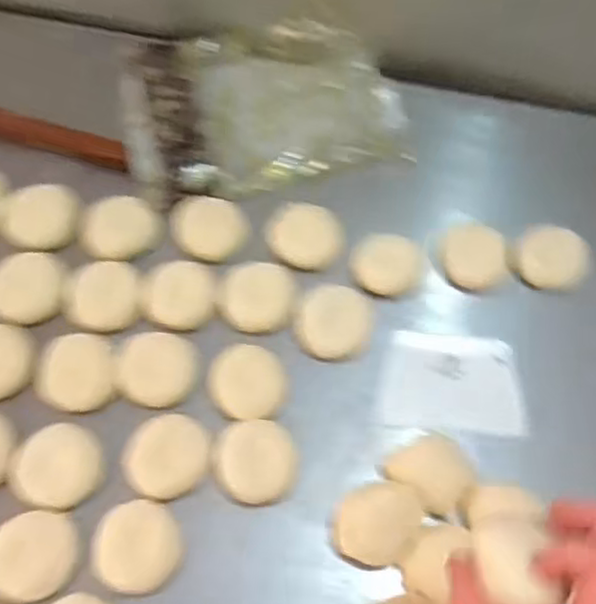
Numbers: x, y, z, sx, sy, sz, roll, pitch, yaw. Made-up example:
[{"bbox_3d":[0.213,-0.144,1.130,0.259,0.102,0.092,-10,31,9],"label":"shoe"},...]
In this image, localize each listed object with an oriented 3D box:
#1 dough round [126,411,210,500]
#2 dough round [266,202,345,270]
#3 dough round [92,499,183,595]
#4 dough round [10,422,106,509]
[{"bbox_3d":[-0.108,0.128,0.586,0.063,0.022,0.067,1,63,-2],"label":"dough round"},{"bbox_3d":[0.007,-0.068,0.698,0.074,0.015,0.075,1,63,-2],"label":"dough round"},{"bbox_3d":[-0.127,0.194,0.560,0.065,0.016,0.067,1,63,-2],"label":"dough round"},{"bbox_3d":[-0.202,0.137,0.593,0.070,0.016,0.067,1,63,-2],"label":"dough round"}]

